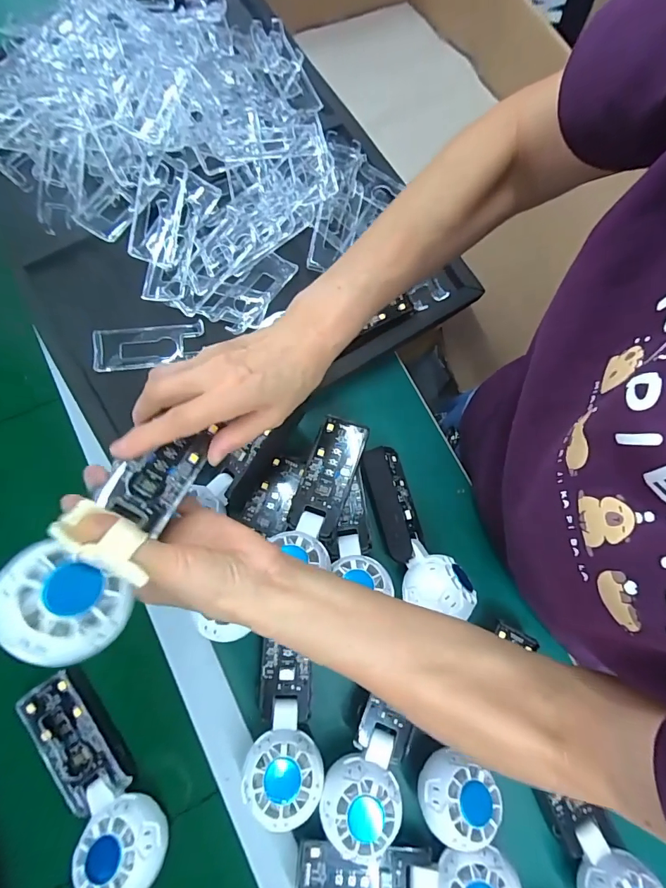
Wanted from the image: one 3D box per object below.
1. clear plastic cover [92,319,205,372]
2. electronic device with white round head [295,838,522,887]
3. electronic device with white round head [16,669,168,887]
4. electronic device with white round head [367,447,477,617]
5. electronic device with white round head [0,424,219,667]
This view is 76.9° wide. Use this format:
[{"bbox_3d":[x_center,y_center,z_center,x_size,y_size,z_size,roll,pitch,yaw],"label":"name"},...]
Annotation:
[{"bbox_3d":[-0.185,-0.099,0.422,0.107,0.008,0.044,-8,72,-3],"label":"clear plastic cover"},{"bbox_3d":[0.056,0.335,0.318,0.167,0.038,0.059,4,72,0],"label":"electronic device with white round head"},{"bbox_3d":[-0.193,0.262,0.324,0.050,0.036,0.163,-40,77,-13],"label":"electronic device with white round head"},{"bbox_3d":[0.071,0.079,0.384,0.052,0.034,0.159,-23,74,-8],"label":"electronic device with white round head"},{"bbox_3d":[-0.127,0.046,0.251,0.064,0.033,0.156,34,45,-20],"label":"electronic device with white round head"}]

